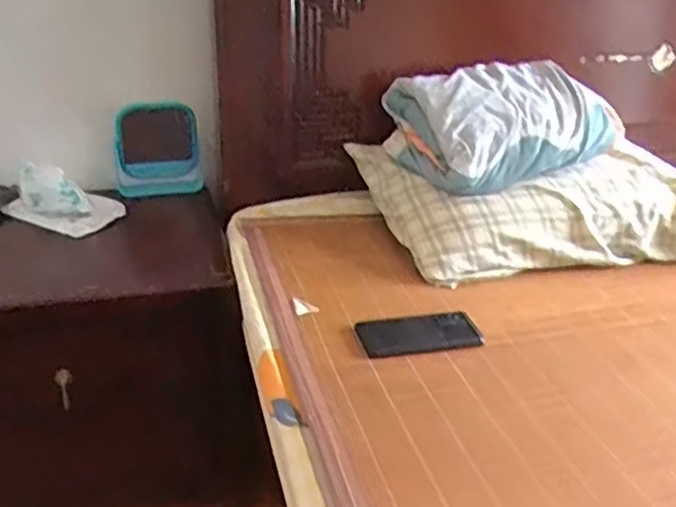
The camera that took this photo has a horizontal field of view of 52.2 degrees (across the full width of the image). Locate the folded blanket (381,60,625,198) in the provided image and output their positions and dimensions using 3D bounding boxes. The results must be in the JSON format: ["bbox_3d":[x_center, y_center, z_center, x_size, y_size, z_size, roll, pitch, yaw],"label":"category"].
[{"bbox_3d":[0.283,-0.226,1.192,0.335,0.153,0.237,-11,30,-26],"label":"folded blanket"}]

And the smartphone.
[{"bbox_3d":[0.110,0.107,0.928,0.164,0.009,0.085,-6,28,-16],"label":"smartphone"}]

